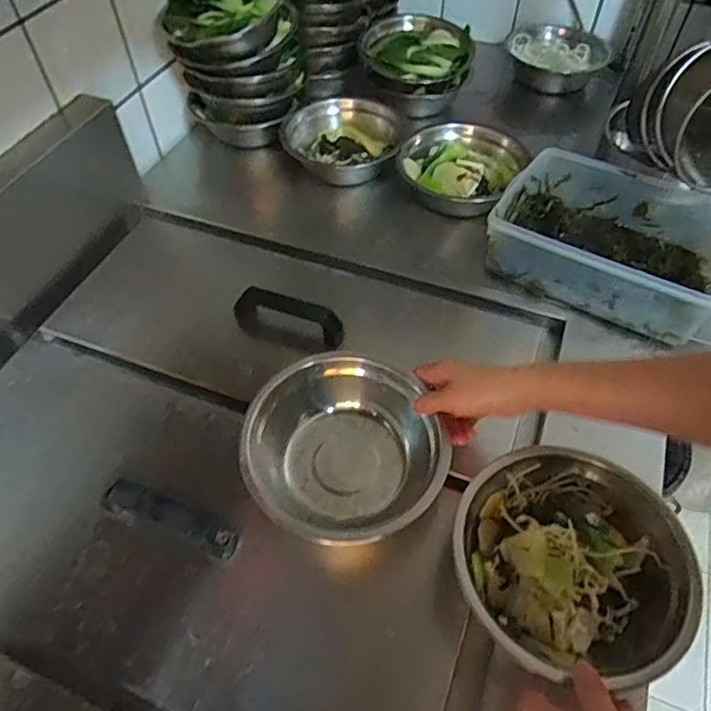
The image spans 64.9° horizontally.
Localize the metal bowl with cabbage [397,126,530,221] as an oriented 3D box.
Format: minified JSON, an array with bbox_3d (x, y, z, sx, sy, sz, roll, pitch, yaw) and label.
[{"bbox_3d":[0.153,-0.274,0.823,0.160,0.059,0.158,0,53,0],"label":"metal bowl with cabbage"}]

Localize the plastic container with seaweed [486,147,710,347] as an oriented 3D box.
[{"bbox_3d":[0.328,-0.147,0.712,0.276,0.092,0.202,25,57,18],"label":"plastic container with seaweed"}]

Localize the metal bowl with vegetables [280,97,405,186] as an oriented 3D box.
[{"bbox_3d":[-0.024,-0.330,0.863,0.181,0.053,0.141,7,54,6],"label":"metal bowl with vegetables"}]

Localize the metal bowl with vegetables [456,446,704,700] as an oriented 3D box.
[{"bbox_3d":[0.185,0.177,0.487,0.193,0.056,0.178,-1,53,2],"label":"metal bowl with vegetables"}]

